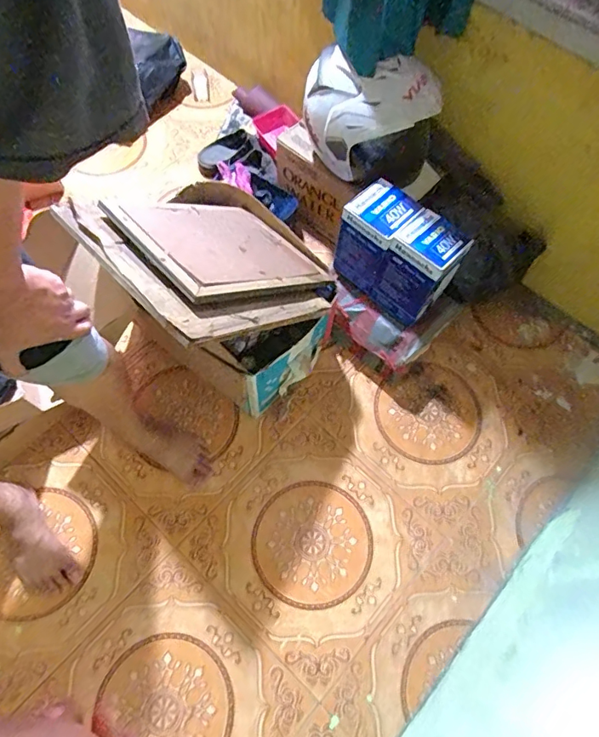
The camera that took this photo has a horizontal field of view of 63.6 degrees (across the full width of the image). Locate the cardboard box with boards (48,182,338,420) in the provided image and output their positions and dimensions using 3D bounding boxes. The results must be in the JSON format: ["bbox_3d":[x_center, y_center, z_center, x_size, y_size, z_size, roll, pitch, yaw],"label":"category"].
[{"bbox_3d":[-0.155,-0.167,0.993,0.366,0.455,0.428,-41,75,-18],"label":"cardboard box with boards"}]

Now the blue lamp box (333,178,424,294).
[{"bbox_3d":[0.160,-0.288,1.066,0.127,0.205,0.138,39,70,13],"label":"blue lamp box"}]

